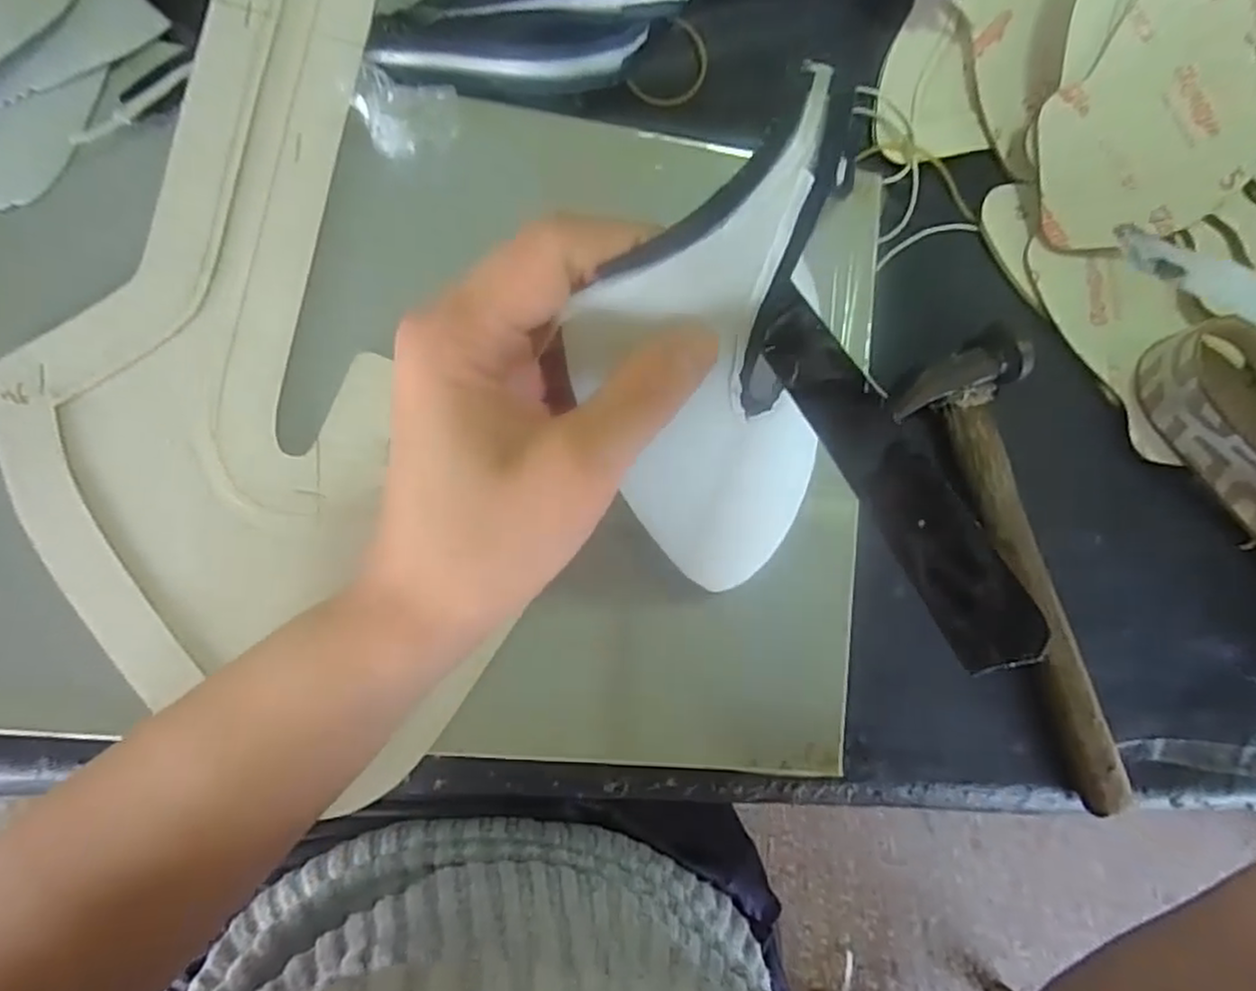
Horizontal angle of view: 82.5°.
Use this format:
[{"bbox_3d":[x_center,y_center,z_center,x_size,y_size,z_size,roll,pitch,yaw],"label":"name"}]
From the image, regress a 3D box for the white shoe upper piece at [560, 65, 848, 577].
[{"bbox_3d":[0.026,-0.024,0.236,0.079,0.181,0.023,-20,52,-9],"label":"white shoe upper piece"}]

